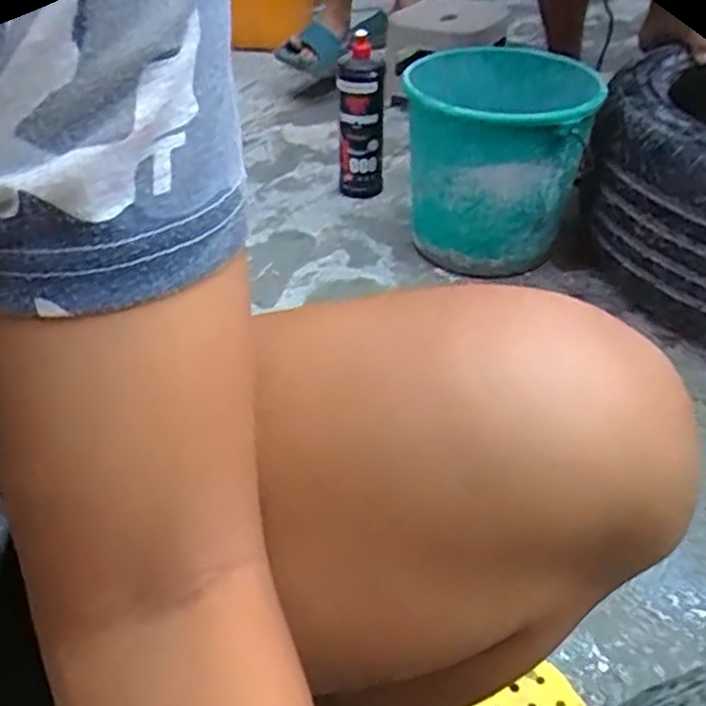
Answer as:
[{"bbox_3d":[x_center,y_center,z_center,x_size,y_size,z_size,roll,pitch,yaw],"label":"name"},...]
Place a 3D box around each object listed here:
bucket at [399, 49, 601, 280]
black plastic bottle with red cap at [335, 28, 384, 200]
[{"bbox_3d":[0.214,-0.289,1.026,0.250,0.245,0.286,15,43,20],"label":"bucket"},{"bbox_3d":[0.013,-0.384,1.151,0.077,0.244,0.075,-1,40,1],"label":"black plastic bottle with red cap"}]

